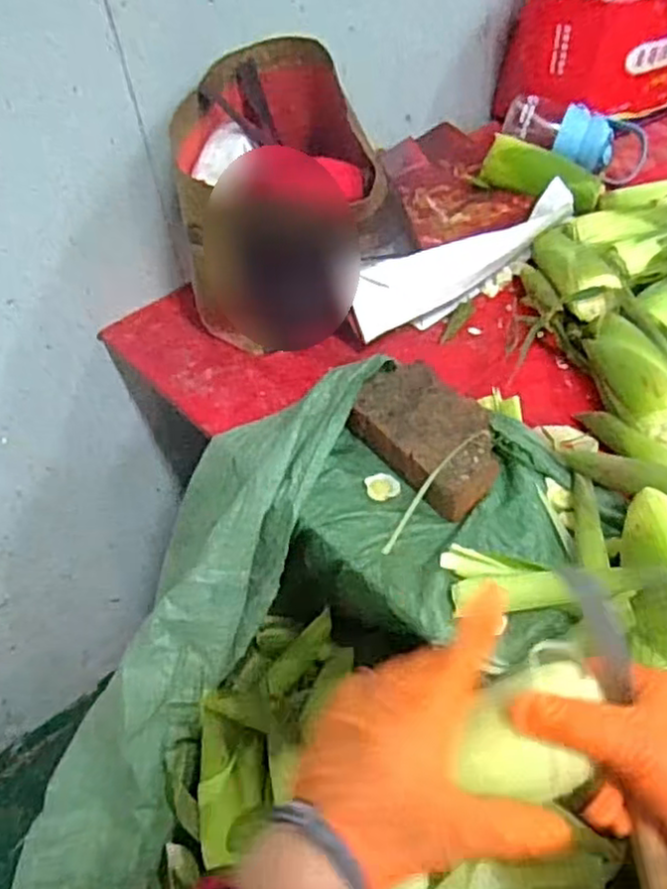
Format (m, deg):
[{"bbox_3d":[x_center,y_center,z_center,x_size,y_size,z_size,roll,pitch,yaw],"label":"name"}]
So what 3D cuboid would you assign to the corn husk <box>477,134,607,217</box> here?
[{"bbox_3d":[0.317,-0.418,1.073,0.188,0.068,0.046,27,56,28],"label":"corn husk"}]

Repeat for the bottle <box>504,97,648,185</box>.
[{"bbox_3d":[0.393,-0.492,1.132,0.232,0.084,0.078,18,49,-4],"label":"bottle"}]

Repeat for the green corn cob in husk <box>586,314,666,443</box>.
[{"bbox_3d":[0.347,-0.080,0.793,0.082,0.071,0.173,-6,47,1],"label":"green corn cob in husk"}]

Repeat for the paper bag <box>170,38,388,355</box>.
[{"bbox_3d":[-0.073,-0.300,0.884,0.236,0.275,0.291,-12,47,-4],"label":"paper bag"}]

